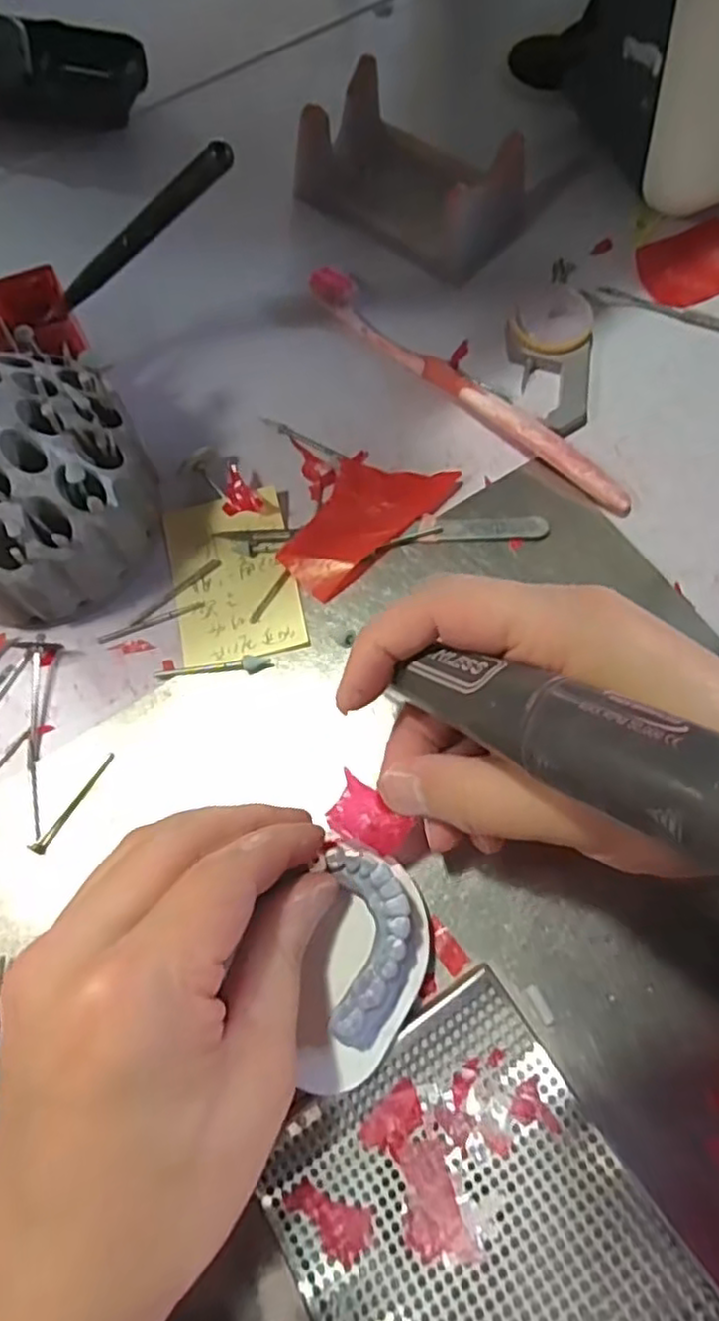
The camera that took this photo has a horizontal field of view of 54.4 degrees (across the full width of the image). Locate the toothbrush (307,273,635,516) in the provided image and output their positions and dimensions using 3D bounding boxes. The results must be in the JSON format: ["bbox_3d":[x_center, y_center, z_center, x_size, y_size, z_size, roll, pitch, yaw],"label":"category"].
[{"bbox_3d":[0.048,-0.124,0.317,0.178,0.015,0.017,39,75,13],"label":"toothbrush"}]

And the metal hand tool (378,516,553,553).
[{"bbox_3d":[0.044,-0.055,0.296,0.070,0.004,0.012,-4,71,-1],"label":"metal hand tool"}]

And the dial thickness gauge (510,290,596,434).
[{"bbox_3d":[0.093,-0.139,0.322,0.037,0.013,0.071,-13,71,-4],"label":"dial thickness gauge"}]

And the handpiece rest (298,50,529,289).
[{"bbox_3d":[0.025,-0.237,0.342,0.105,0.041,0.062,37,75,12],"label":"handpiece rest"}]

